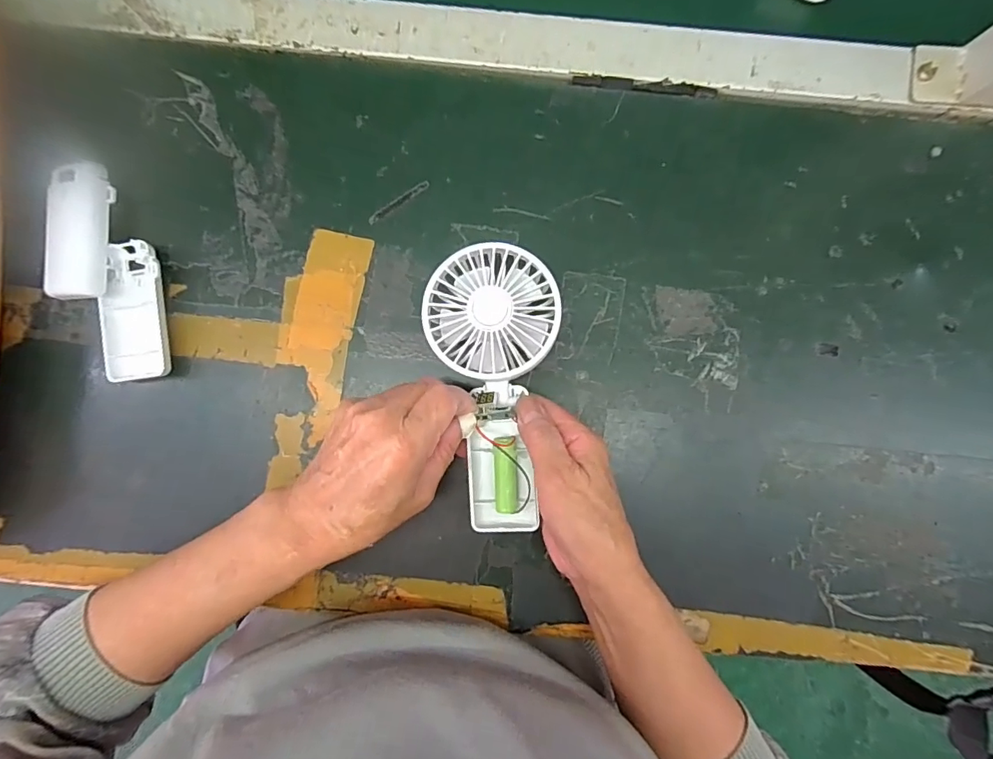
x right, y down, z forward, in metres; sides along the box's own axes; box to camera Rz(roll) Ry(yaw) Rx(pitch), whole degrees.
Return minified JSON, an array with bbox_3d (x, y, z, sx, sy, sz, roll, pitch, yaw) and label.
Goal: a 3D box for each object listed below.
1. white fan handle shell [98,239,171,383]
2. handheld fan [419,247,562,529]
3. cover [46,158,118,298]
[{"bbox_3d":[-0.254,-0.047,0.345,0.045,0.016,0.095,-2,89,0],"label":"white fan handle shell"},{"bbox_3d":[-0.002,0.007,0.321,0.081,0.026,0.183,-2,96,0],"label":"handheld fan"},{"bbox_3d":[-0.292,-0.104,0.342,0.041,0.019,0.092,4,89,0],"label":"cover"}]

